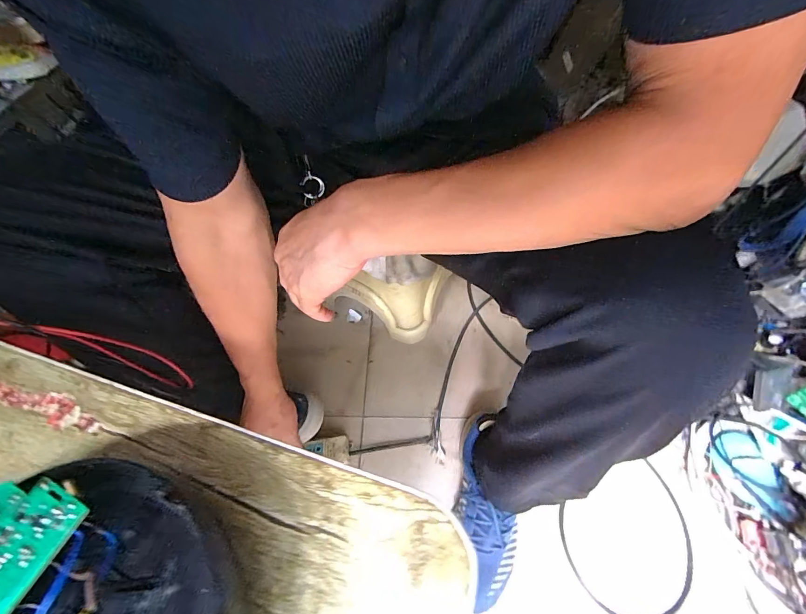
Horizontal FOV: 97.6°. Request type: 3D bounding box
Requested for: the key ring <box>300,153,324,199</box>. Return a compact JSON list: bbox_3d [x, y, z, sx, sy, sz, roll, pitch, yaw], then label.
[{"bbox_3d":[-0.122,-0.170,0.460,0.028,0.061,0.007,-11,59,-2],"label":"key ring"}]

